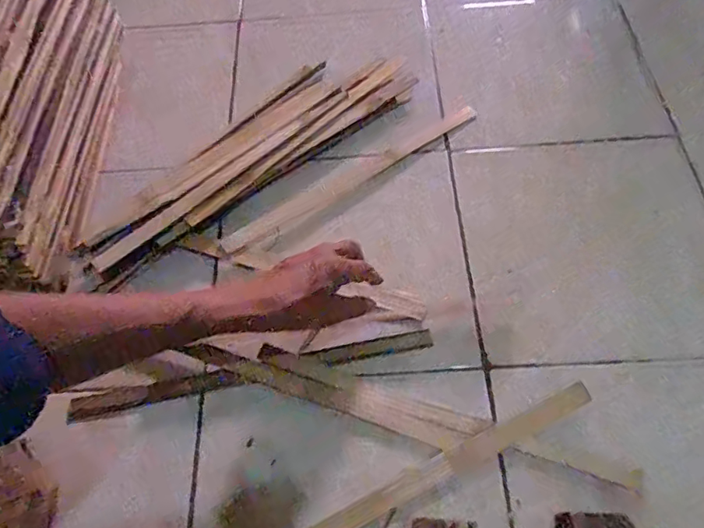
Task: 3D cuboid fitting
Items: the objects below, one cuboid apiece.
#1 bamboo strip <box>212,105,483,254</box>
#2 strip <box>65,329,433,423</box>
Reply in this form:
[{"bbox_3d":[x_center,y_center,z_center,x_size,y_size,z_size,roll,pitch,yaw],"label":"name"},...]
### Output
[{"bbox_3d":[0.007,-0.115,0.686,0.387,0.010,0.027,-32,65,-14],"label":"bamboo strip"},{"bbox_3d":[-0.108,0.119,0.568,0.390,0.010,0.023,-11,62,-3],"label":"strip"}]

